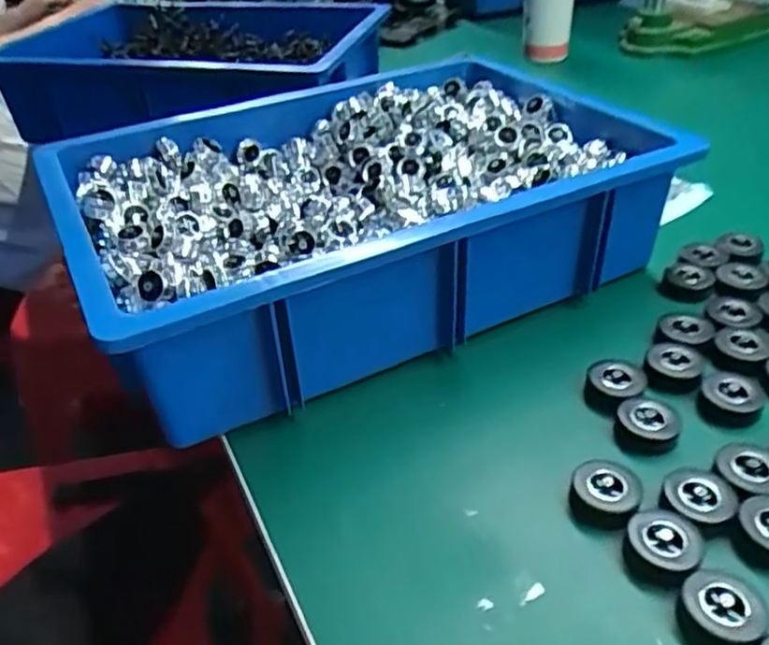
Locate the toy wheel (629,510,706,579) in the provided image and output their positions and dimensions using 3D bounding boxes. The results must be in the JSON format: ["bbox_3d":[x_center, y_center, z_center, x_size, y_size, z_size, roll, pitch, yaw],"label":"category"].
[{"bbox_3d":[0.144,0.114,0.348,0.034,0.013,0.034,-4,36,3],"label":"toy wheel"}]

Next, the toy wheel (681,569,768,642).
[{"bbox_3d":[0.164,0.137,0.327,0.036,0.014,0.033,-4,36,3],"label":"toy wheel"}]

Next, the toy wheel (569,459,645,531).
[{"bbox_3d":[0.122,0.095,0.375,0.036,0.018,0.035,-4,36,3],"label":"toy wheel"}]

